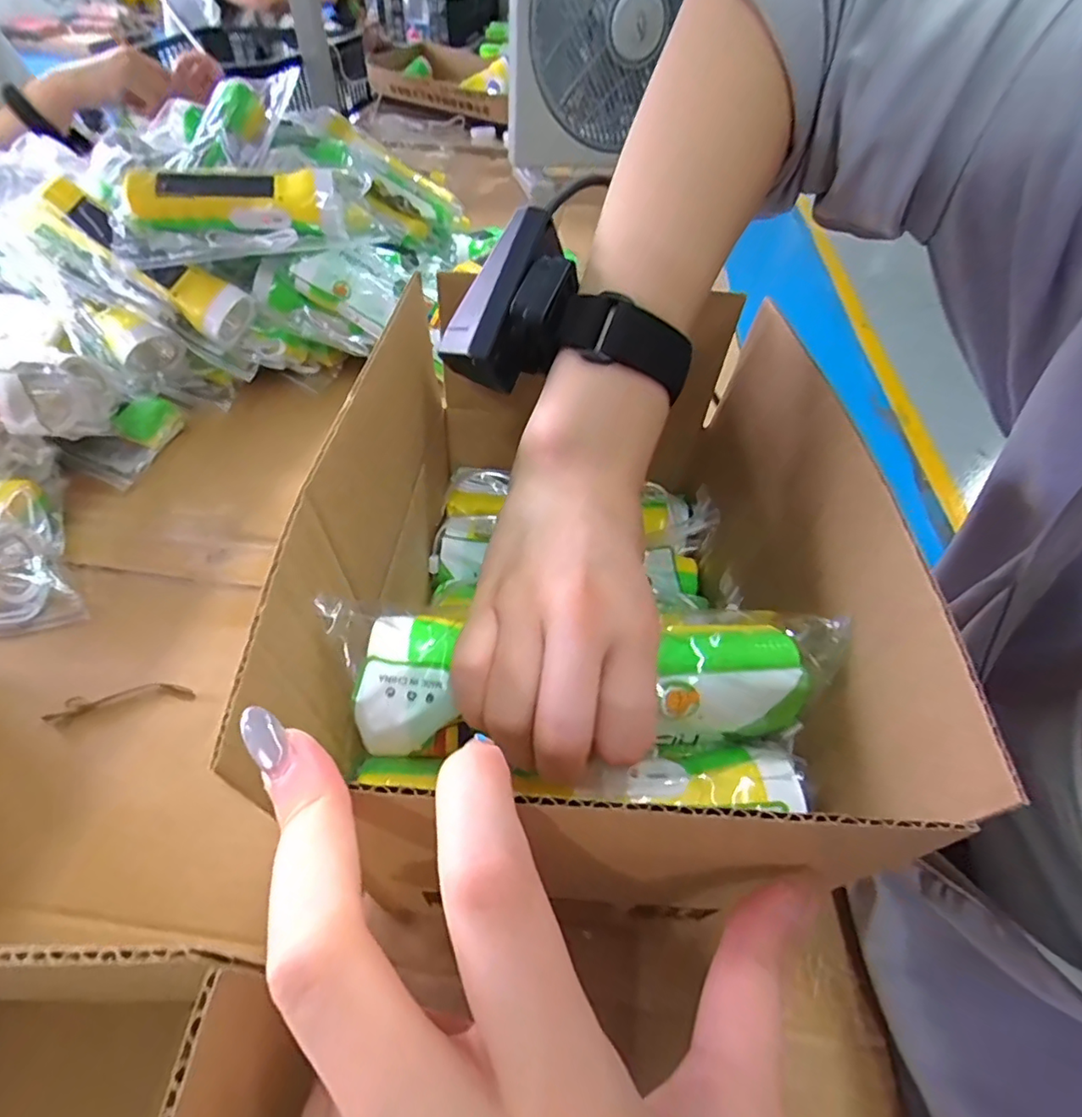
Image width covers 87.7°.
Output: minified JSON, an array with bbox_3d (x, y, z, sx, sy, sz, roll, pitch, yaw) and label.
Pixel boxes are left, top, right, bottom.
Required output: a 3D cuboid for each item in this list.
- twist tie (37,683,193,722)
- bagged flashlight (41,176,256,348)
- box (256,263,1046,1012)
[{"bbox_3d":[-0.253,0.085,0.341,0.079,0.006,0.014,-8,51,-10],"label":"twist tie"},{"bbox_3d":[-0.339,-0.256,0.483,0.169,0.049,0.051,35,50,-15],"label":"bagged flashlight"},{"bbox_3d":[0.023,0.001,0.270,0.203,0.144,0.269,3,50,-1],"label":"box"}]

